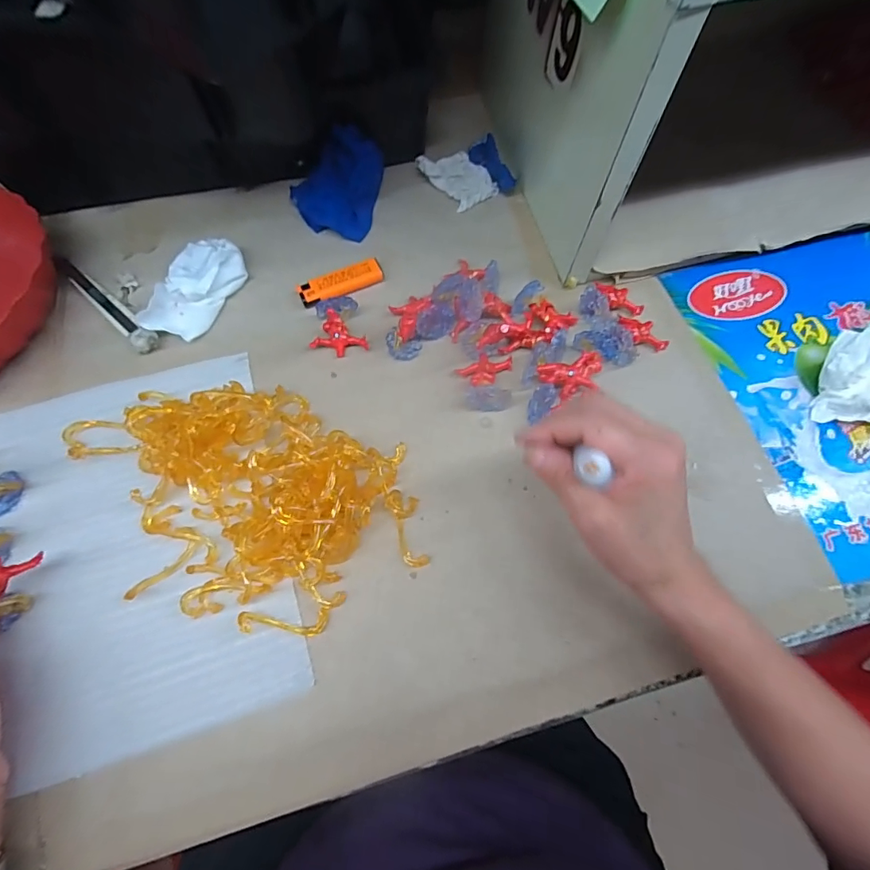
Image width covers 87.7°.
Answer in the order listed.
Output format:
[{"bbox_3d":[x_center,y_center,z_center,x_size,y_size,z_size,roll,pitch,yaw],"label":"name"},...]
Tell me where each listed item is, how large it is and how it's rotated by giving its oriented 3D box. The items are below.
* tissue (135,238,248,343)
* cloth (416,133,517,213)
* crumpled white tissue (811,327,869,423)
[{"bbox_3d":[-0.224,-0.139,0.419,0.066,0.030,0.109,24,70,9],"label":"tissue"},{"bbox_3d":[0.036,-0.276,0.479,0.084,0.014,0.070,-27,71,-11],"label":"cloth"},{"bbox_3d":[0.360,-0.045,0.373,0.070,0.042,0.067,9,69,3],"label":"crumpled white tissue"}]

